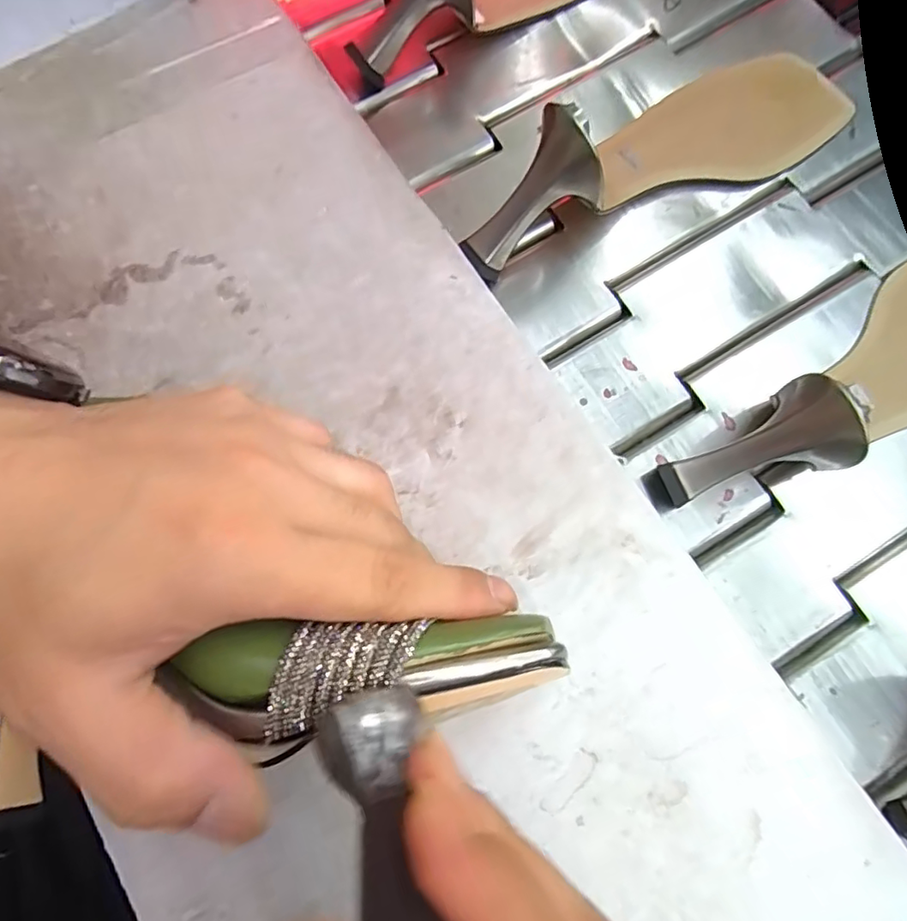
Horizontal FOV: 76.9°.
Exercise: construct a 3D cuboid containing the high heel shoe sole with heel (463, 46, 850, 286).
[{"bbox_3d":[0.123,-0.173,0.303,0.251,0.058,0.070,-32,77,-6],"label":"high heel shoe sole with heel"}]

